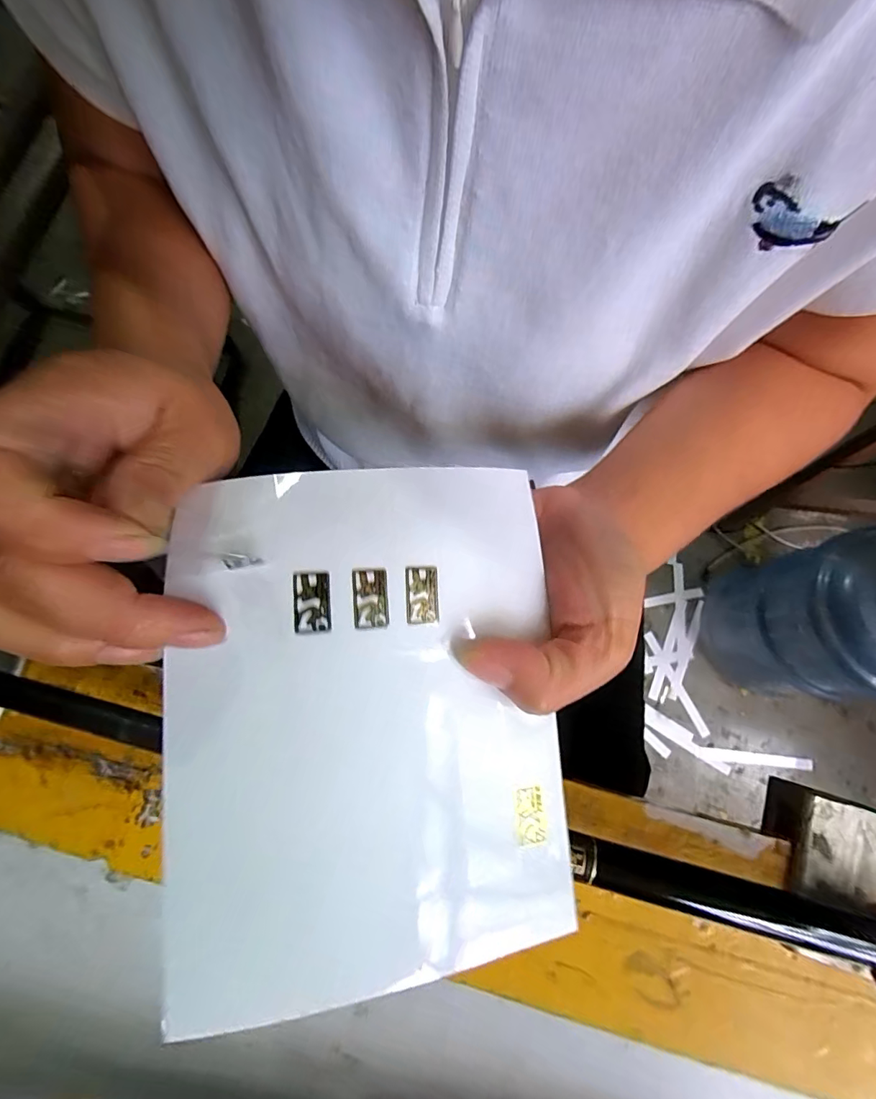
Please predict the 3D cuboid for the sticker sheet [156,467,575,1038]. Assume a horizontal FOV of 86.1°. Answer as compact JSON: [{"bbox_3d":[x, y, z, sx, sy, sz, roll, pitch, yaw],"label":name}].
[{"bbox_3d":[-0.020,0.052,0.156,0.124,0.007,0.161,-1,82,-16],"label":"sticker sheet"}]

